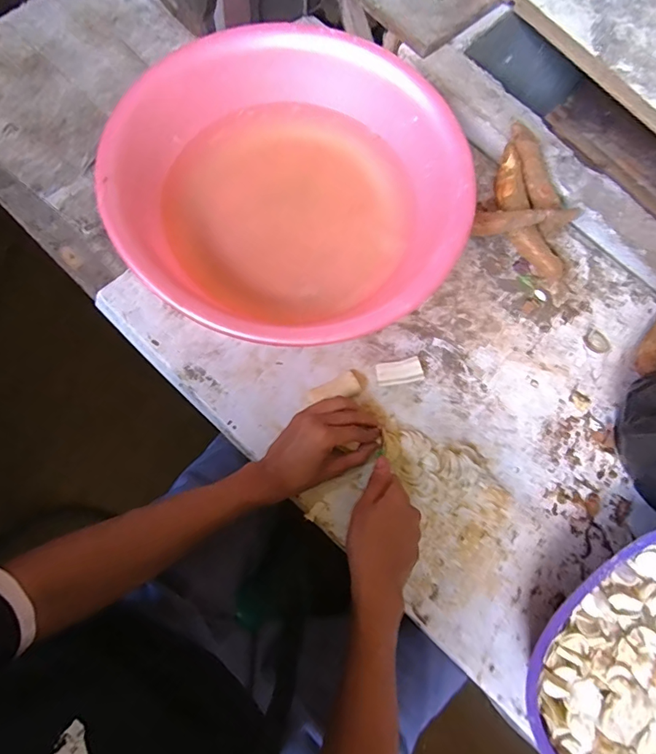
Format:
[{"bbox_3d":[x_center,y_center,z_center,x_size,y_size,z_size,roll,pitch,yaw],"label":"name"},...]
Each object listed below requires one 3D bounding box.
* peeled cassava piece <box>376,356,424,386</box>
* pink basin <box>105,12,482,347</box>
[{"bbox_3d":[0.089,-0.004,0.572,0.058,0.020,0.029,-11,77,-11],"label":"peeled cassava piece"},{"bbox_3d":[-0.045,-0.228,0.571,0.412,0.114,0.402,2,75,-8],"label":"pink basin"}]

